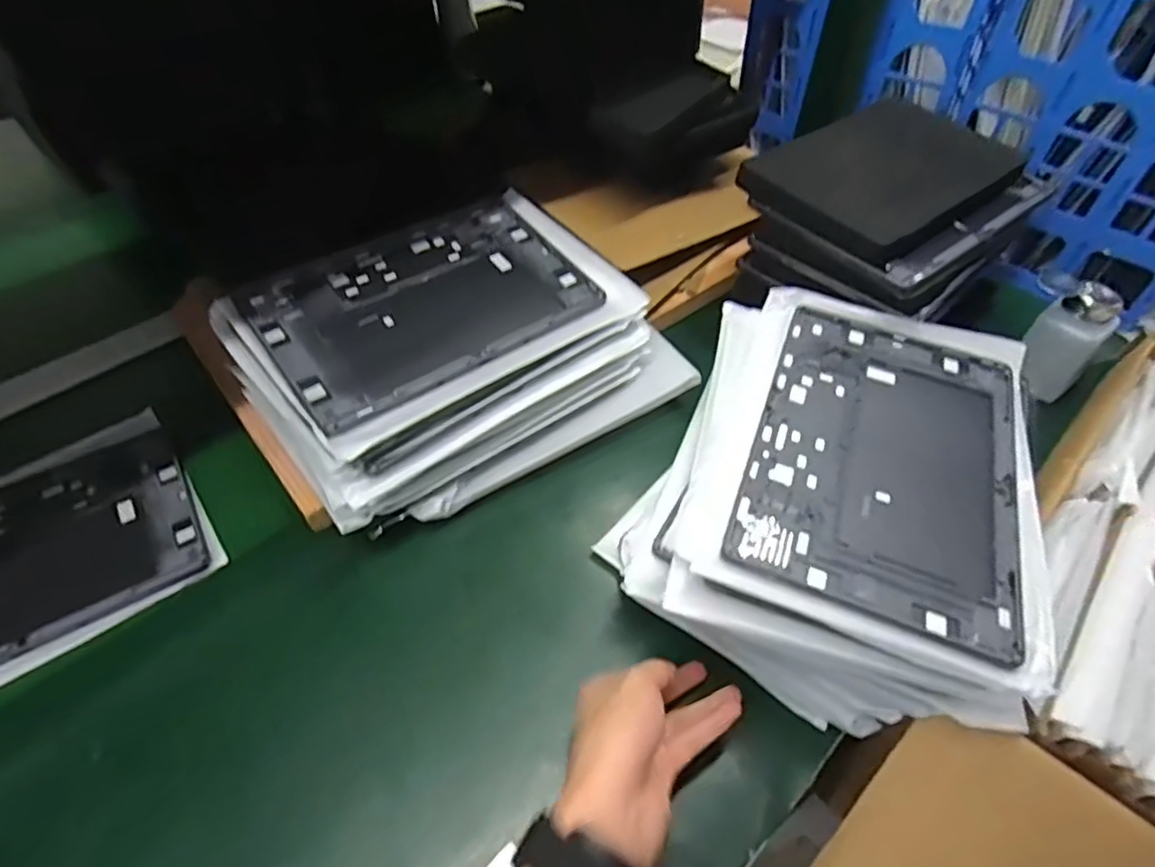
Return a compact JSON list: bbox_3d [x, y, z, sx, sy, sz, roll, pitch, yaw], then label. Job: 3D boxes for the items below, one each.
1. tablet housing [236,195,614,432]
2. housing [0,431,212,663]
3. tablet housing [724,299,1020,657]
[{"bbox_3d":[-0.122,-0.113,0.528,0.257,0.008,0.173,-29,62,-25],"label":"tablet housing"},{"bbox_3d":[-0.433,0.097,0.495,0.250,0.013,0.170,-25,56,-23],"label":"housing"},{"bbox_3d":[0.211,0.012,0.439,0.169,0.009,0.254,20,52,12],"label":"tablet housing"}]

